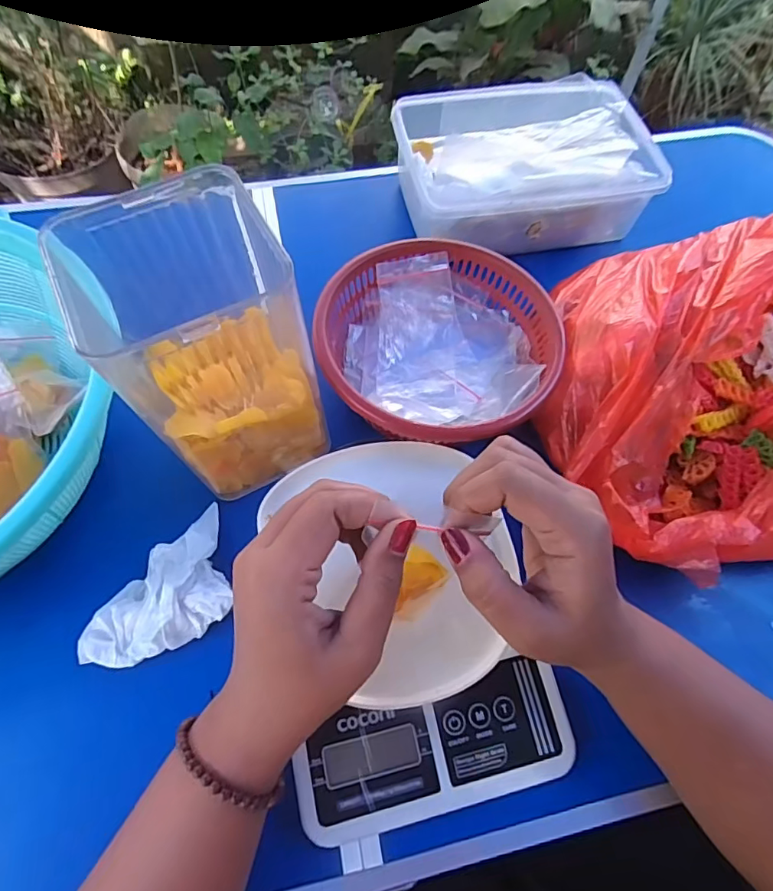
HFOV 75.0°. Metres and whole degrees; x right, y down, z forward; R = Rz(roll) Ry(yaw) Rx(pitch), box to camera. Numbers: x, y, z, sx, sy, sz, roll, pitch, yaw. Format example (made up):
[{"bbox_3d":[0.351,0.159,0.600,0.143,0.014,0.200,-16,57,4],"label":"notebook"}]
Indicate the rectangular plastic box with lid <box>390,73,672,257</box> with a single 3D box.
[{"bbox_3d":[0.128,-0.267,0.488,0.225,0.078,0.145,-12,62,-9],"label":"rectangular plastic box with lid"}]

